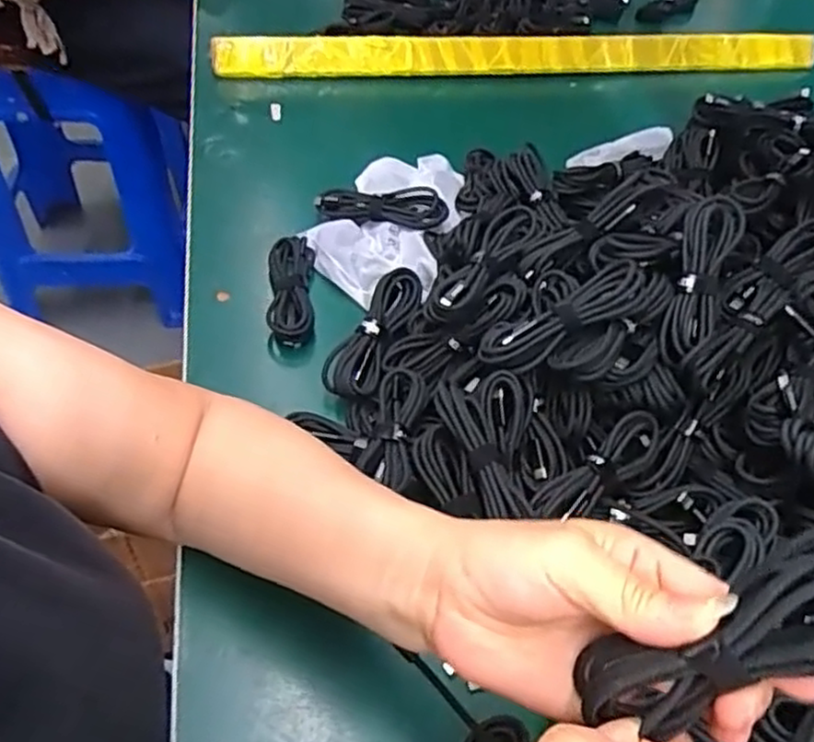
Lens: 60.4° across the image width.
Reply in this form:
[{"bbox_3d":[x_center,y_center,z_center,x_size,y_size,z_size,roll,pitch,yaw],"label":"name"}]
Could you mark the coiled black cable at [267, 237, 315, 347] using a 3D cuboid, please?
[{"bbox_3d":[-0.093,-0.064,0.563,0.035,0.022,0.102,0,52,-6],"label":"coiled black cable"}]

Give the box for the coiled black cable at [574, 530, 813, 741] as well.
[{"bbox_3d":[0.101,0.088,0.226,0.020,0.112,0.035,20,39,-43],"label":"coiled black cable"}]

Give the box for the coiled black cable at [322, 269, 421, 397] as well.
[{"bbox_3d":[-0.025,-0.029,0.517,0.040,0.022,0.107,25,70,13],"label":"coiled black cable"}]

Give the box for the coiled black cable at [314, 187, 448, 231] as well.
[{"bbox_3d":[-0.023,-0.145,0.604,0.116,0.029,0.032,15,52,6],"label":"coiled black cable"}]

